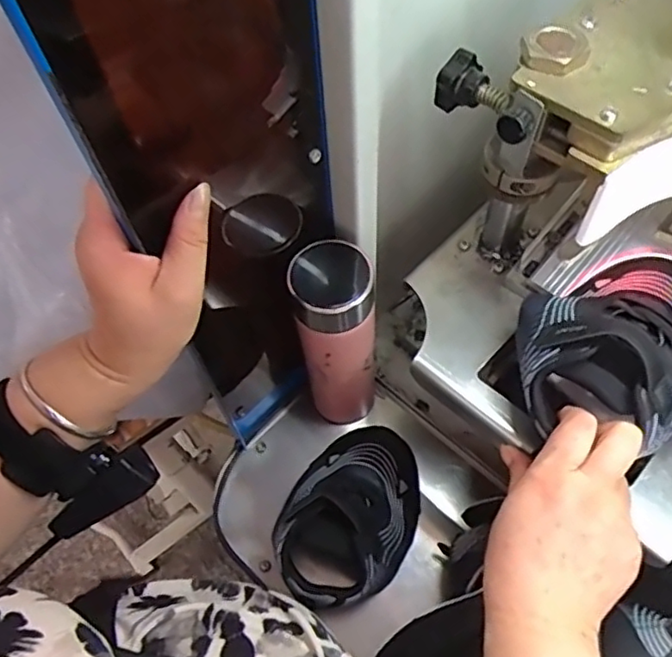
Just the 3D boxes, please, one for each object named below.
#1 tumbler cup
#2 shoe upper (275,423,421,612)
[{"bbox_3d":[0.001,0.012,0.545,0.065,0.220,0.084,-7,59,-1],"label":"tumbler cup"},{"bbox_3d":[0.013,0.162,0.546,0.115,0.067,0.178,19,62,14],"label":"shoe upper"}]

